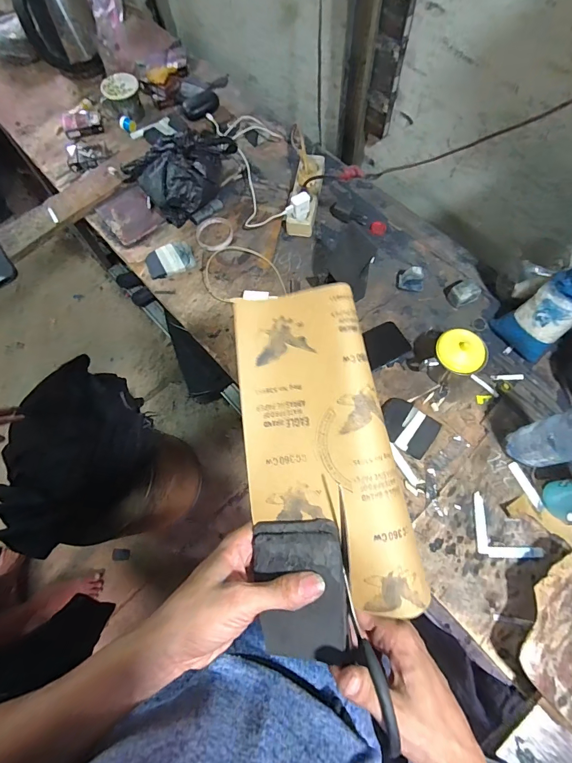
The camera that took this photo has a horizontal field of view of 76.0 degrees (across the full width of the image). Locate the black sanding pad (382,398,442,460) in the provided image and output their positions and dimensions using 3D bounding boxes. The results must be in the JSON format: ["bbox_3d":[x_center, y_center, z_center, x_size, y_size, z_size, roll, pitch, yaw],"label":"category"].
[{"bbox_3d":[0.215,0.080,0.649,0.103,0.029,0.079,28,74,11],"label":"black sanding pad"}]

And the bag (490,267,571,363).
[{"bbox_3d":[0.465,-0.117,0.641,0.100,0.151,0.105,-33,73,-8],"label":"bag"}]

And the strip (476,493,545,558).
[{"bbox_3d":[0.341,0.252,0.591,0.077,0.005,0.125,-42,74,-11],"label":"strip"}]

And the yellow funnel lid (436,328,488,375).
[{"bbox_3d":[0.299,-0.049,0.620,0.086,0.013,0.070,30,107,-1],"label":"yellow funnel lid"}]

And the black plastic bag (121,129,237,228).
[{"bbox_3d":[-0.226,-0.459,0.817,0.242,0.095,0.174,-18,71,-4],"label":"black plastic bag"}]

